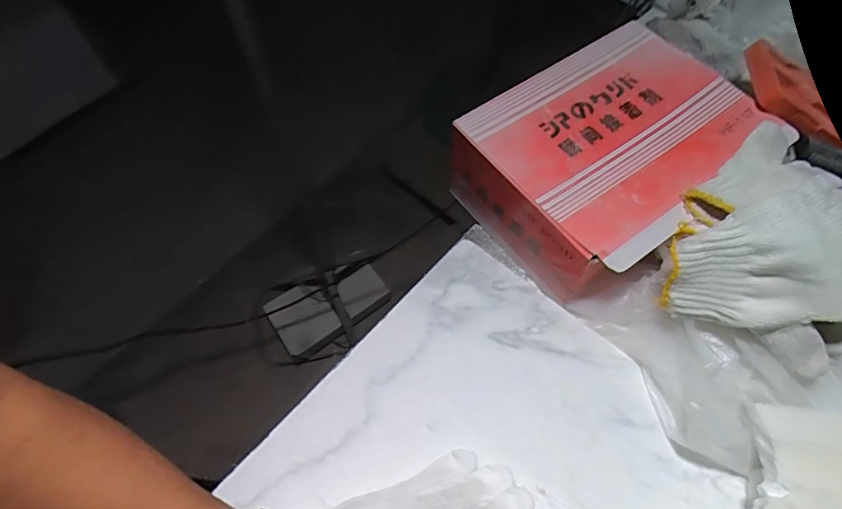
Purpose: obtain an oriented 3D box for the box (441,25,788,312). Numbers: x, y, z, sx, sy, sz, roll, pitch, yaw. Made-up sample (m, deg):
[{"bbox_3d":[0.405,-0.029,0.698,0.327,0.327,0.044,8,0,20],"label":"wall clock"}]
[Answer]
[{"bbox_3d":[0.187,-0.096,0.486,0.247,0.101,0.203,-35,67,-16],"label":"box"}]

